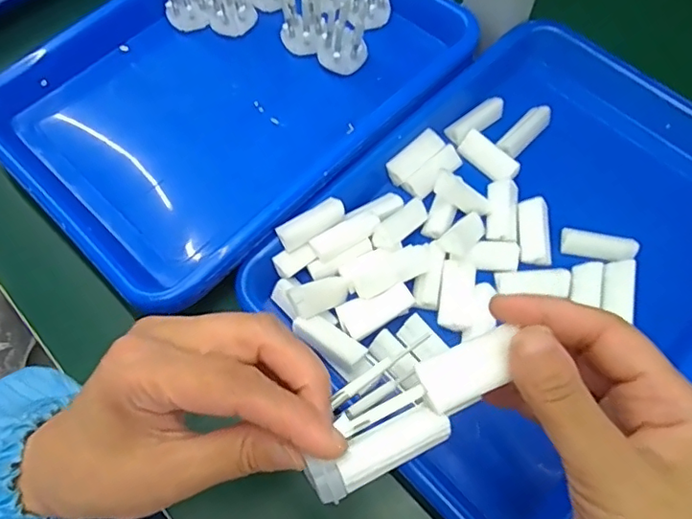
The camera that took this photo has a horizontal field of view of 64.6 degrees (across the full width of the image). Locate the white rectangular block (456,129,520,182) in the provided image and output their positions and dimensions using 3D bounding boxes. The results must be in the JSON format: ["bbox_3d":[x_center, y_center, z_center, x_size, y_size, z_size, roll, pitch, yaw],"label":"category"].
[{"bbox_3d":[0.104,-0.075,0.402,0.019,0.011,0.047,-37,68,-15],"label":"white rectangular block"}]

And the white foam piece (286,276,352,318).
[{"bbox_3d":[-0.017,0.023,0.348,0.019,0.011,0.050,48,34,20],"label":"white foam piece"}]

